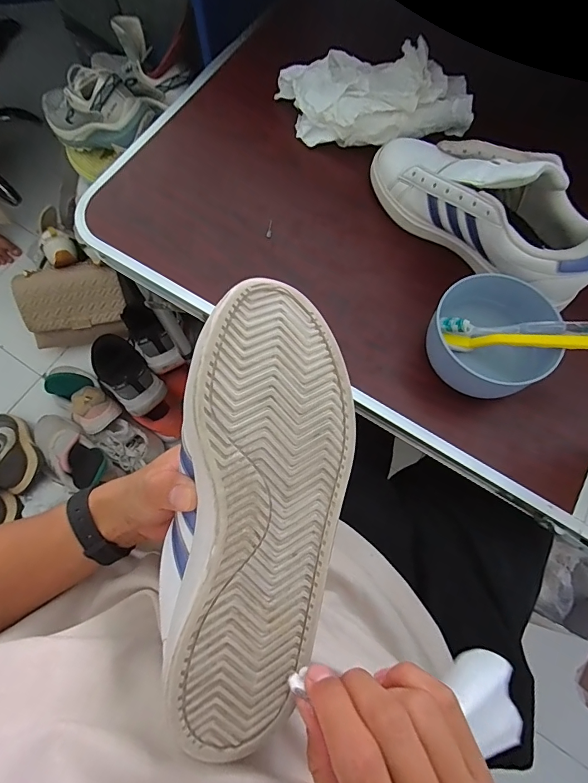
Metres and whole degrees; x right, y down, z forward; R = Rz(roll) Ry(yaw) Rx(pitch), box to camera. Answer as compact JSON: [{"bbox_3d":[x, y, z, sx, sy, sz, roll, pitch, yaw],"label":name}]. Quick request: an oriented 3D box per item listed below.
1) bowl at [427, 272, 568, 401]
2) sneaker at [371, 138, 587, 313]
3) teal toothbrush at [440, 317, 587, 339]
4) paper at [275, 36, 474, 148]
[{"bbox_3d":[0.184,-0.051,0.383,0.101,0.051,0.113,-36,77,-11],"label":"bowl"},{"bbox_3d":[0.185,-0.195,0.403,0.253,0.113,0.095,37,76,22],"label":"sneaker"},{"bbox_3d":[0.223,-0.055,0.356,0.176,0.015,0.015,6,72,27],"label":"teal toothbrush"},{"bbox_3d":[0.092,-0.348,0.477,0.220,0.050,0.117,1,73,-1],"label":"paper"}]

